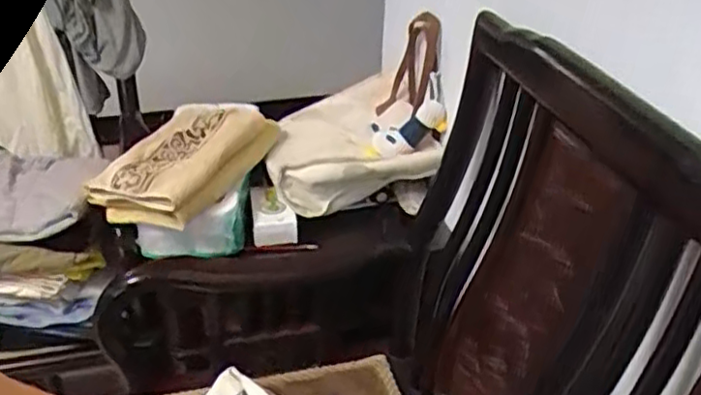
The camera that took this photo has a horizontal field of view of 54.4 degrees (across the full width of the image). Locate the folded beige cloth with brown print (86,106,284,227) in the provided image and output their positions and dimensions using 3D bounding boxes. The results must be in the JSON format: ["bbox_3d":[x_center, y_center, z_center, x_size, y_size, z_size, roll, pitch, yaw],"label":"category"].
[{"bbox_3d":[-0.280,-0.080,1.261,0.187,0.096,0.373,13,35,18],"label":"folded beige cloth with brown print"}]

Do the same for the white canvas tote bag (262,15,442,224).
[{"bbox_3d":[-0.009,-0.191,1.351,0.315,0.275,0.374,-4,34,-8],"label":"white canvas tote bag"}]

